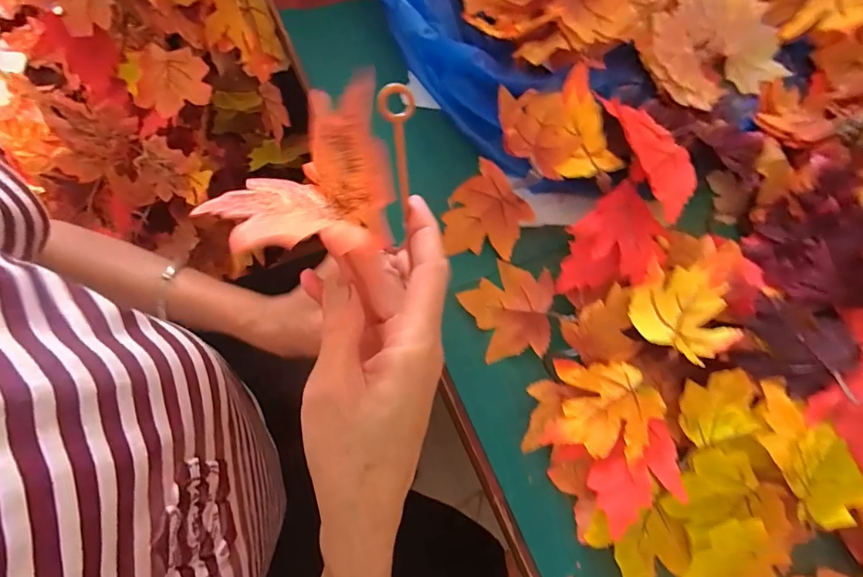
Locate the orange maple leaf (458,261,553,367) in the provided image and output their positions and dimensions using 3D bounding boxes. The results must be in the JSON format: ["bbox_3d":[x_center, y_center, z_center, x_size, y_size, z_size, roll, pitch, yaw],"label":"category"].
[{"bbox_3d":[0.064,0.018,0.372,0.074,0.017,0.080,0,76,-1],"label":"orange maple leaf"}]

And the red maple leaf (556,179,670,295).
[{"bbox_3d":[0.154,-0.037,0.366,0.116,0.026,0.069,-37,81,-15],"label":"red maple leaf"}]

